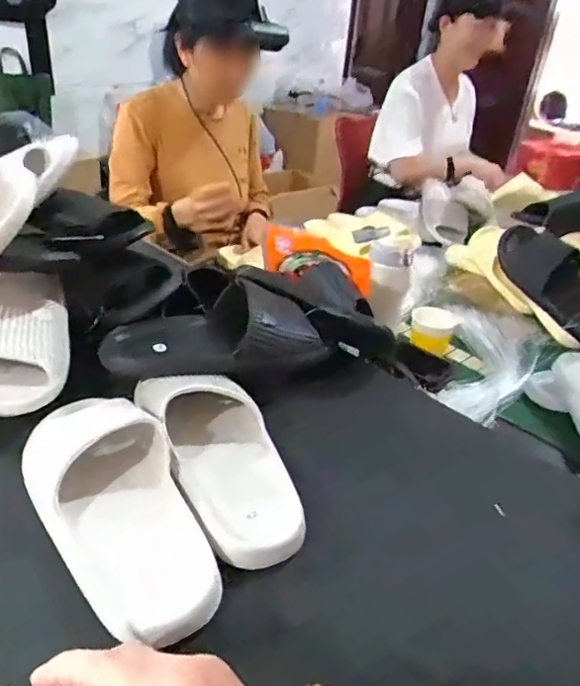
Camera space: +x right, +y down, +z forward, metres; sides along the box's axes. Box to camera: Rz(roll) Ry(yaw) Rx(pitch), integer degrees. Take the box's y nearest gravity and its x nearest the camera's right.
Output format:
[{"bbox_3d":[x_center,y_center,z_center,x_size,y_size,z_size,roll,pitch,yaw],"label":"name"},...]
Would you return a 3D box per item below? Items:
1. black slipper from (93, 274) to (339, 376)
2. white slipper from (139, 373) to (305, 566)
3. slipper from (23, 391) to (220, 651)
[{"bbox_3d":[-0.080,-0.016,0.630,0.256,0.070,0.080,-6,33,-19],"label":"black slipper"},{"bbox_3d":[-0.058,0.086,0.505,0.100,0.059,0.251,-12,35,-28],"label":"white slipper"},{"bbox_3d":[-0.145,0.129,0.453,0.106,0.062,0.245,-14,36,-30],"label":"slipper"}]

